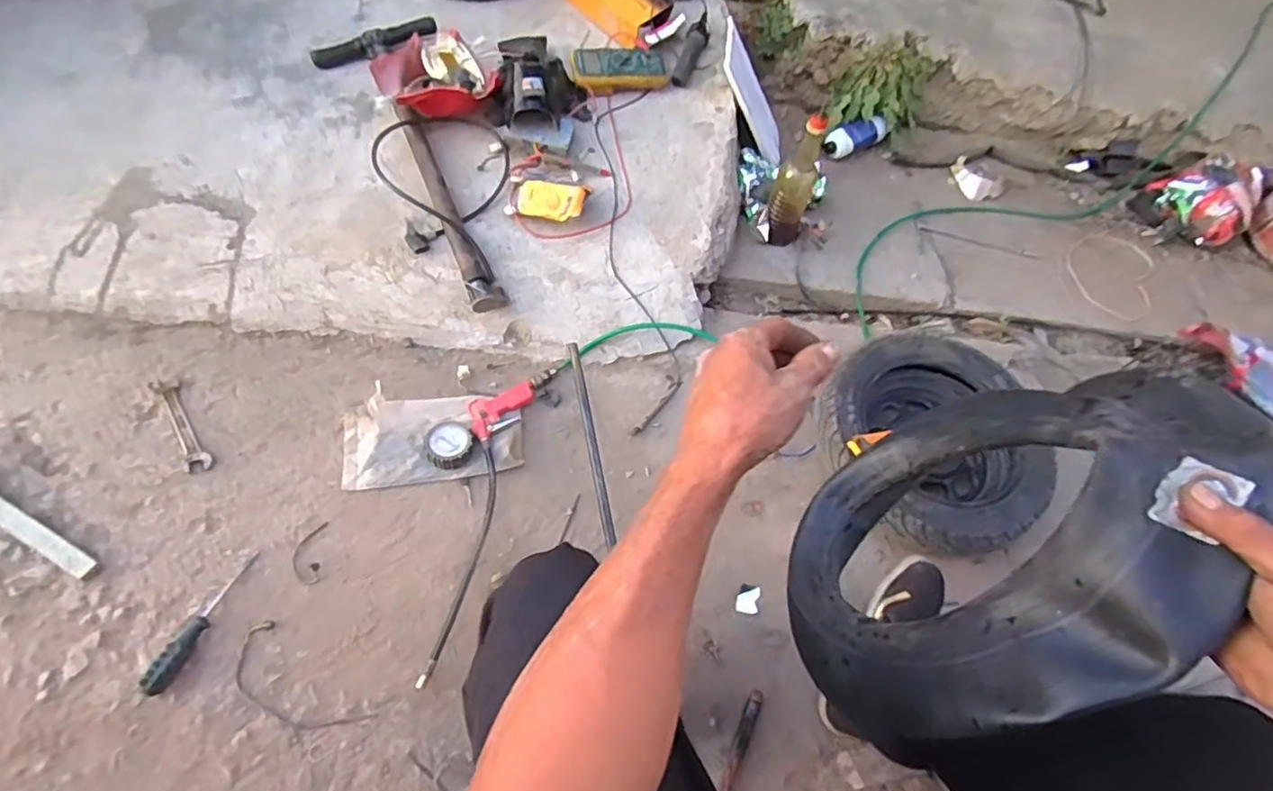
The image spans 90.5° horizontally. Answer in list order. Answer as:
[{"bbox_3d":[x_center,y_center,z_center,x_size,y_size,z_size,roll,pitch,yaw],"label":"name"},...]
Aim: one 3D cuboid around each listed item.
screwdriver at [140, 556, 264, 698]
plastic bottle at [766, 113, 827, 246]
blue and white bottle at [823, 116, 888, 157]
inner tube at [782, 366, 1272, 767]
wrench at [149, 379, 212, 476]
[{"bbox_3d":[-0.548,0.282,0.799,0.025,0.021,0.185,16,47,7],"label":"screwdriver"},{"bbox_3d":[0.303,-0.398,1.192,0.078,0.261,0.068,21,58,3],"label":"plastic bottle"},{"bbox_3d":[0.517,-0.612,1.484,0.159,0.052,0.064,-27,68,-23],"label":"blue and white bottle"},{"bbox_3d":[0.260,0.114,0.519,0.071,0.359,0.324,41,82,-9],"label":"inner tube"},{"bbox_3d":[-0.670,0.041,0.928,0.035,0.007,0.180,-31,69,-24],"label":"wrench"}]

